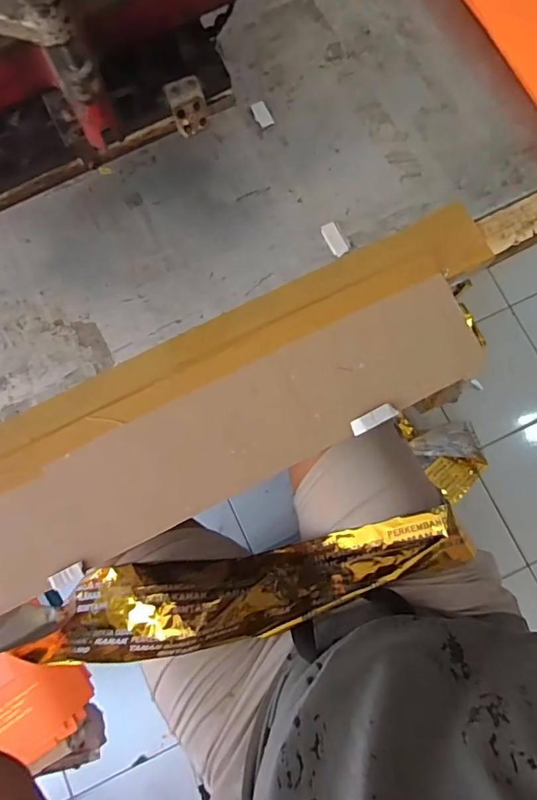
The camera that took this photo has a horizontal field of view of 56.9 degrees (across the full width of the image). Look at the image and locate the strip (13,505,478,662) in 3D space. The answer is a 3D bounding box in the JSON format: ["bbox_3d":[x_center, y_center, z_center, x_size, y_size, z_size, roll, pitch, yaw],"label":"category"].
[{"bbox_3d":[-0.042,0.215,0.560,0.530,0.080,0.097,-18,80,12],"label":"strip"}]

